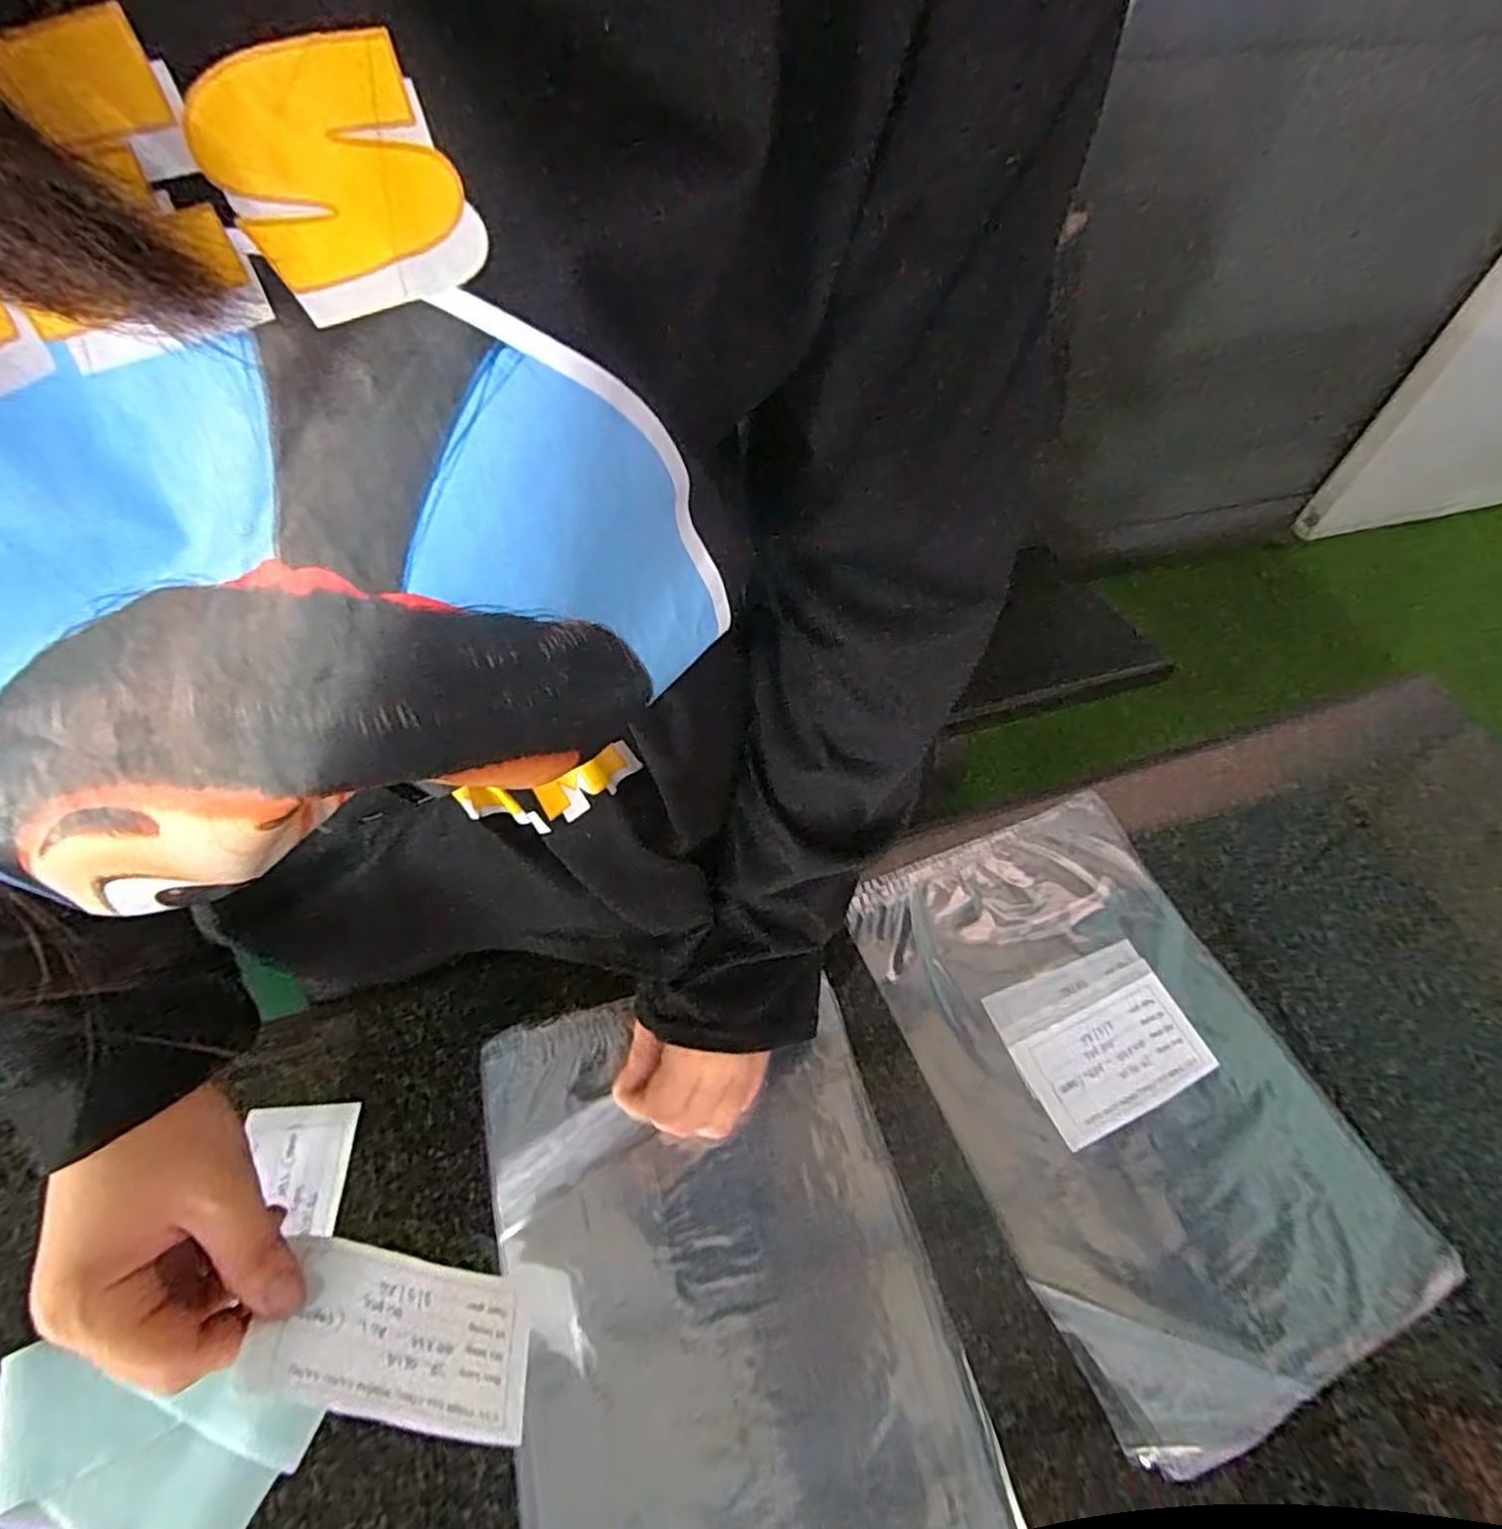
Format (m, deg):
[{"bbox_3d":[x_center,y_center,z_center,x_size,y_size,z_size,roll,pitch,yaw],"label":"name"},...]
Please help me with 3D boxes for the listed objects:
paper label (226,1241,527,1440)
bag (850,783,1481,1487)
[{"bbox_3d":[-0.130,0.216,0.268,0.006,0.101,0.058,-51,23,6],"label":"paper label"},{"bbox_3d":[0.201,0.166,0.396,0.198,0.020,0.295,-19,60,-13],"label":"bag"}]

